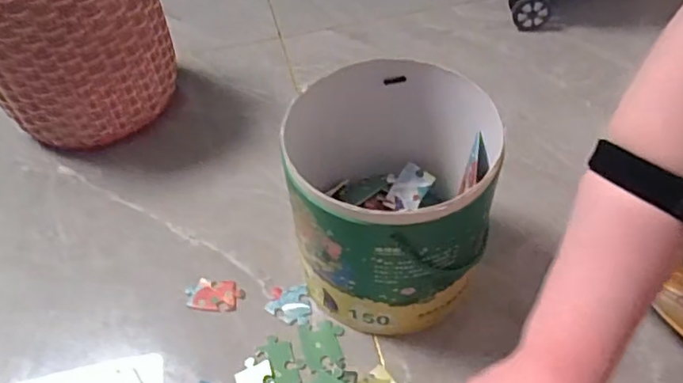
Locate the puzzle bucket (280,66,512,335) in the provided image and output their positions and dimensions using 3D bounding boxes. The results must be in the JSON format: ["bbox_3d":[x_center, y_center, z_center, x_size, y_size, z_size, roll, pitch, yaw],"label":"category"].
[{"bbox_3d":[0.046,0.009,0.518,0.158,0.184,0.175,-2,51,1],"label":"puzzle bucket"}]

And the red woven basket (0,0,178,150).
[{"bbox_3d":[-0.332,-0.187,0.669,0.216,0.230,0.206,-34,57,-23],"label":"red woven basket"}]

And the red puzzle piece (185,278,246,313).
[{"bbox_3d":[-0.126,0.103,0.566,0.057,0.005,0.034,2,51,4],"label":"red puzzle piece"}]

